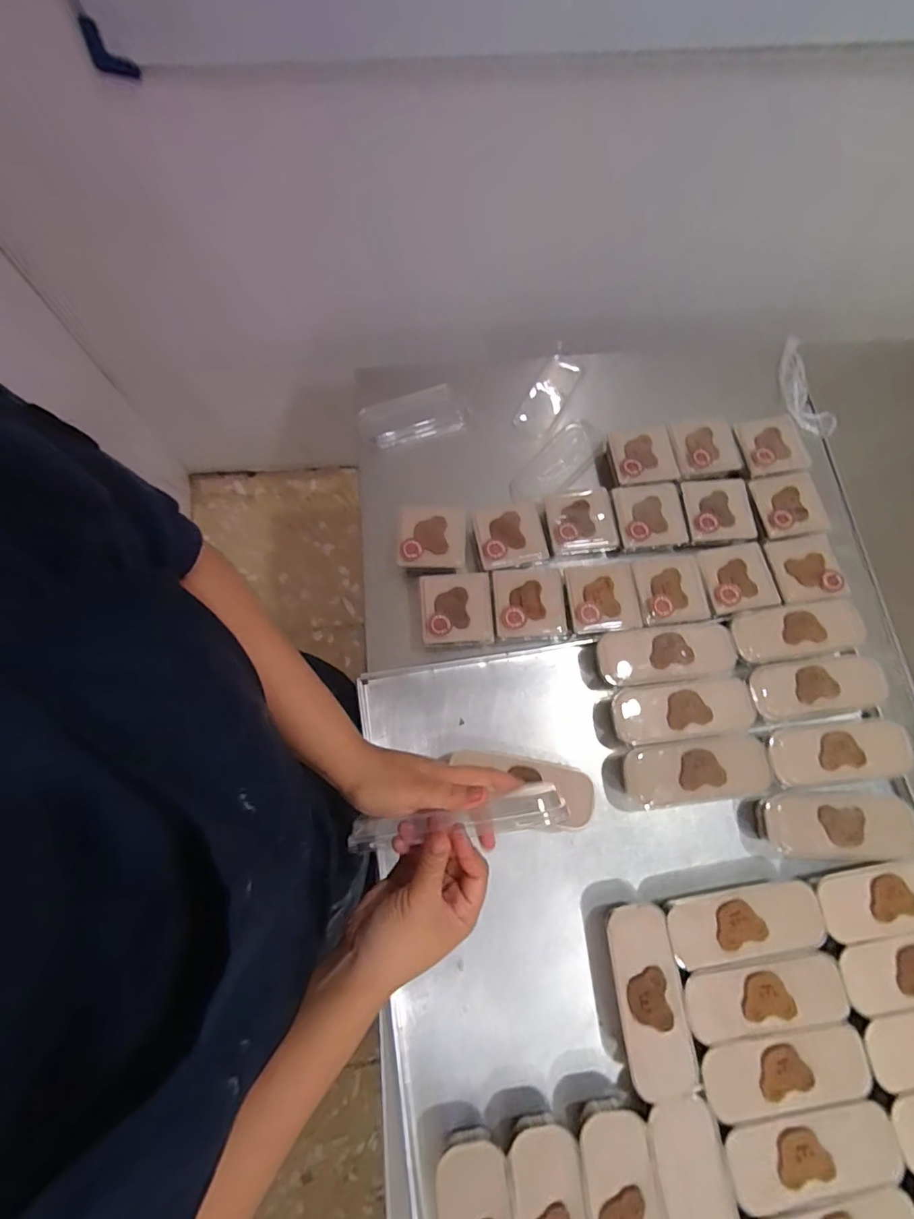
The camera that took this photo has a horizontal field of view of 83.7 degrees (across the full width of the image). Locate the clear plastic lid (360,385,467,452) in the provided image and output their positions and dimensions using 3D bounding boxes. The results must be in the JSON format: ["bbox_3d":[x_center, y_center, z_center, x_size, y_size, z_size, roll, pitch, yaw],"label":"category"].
[{"bbox_3d":[-0.066,-0.274,0.730,0.144,0.021,0.074,-19,74,-7],"label":"clear plastic lid"}]

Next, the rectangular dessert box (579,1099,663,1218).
[{"bbox_3d":[0.149,0.549,0.460,0.064,0.041,0.165,-8,73,-4],"label":"rectangular dessert box"}]

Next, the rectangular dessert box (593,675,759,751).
[{"bbox_3d":[0.254,0.121,0.601,0.172,0.044,0.063,-8,73,-4],"label":"rectangular dessert box"}]

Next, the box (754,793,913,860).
[{"bbox_3d":[0.413,0.235,0.555,0.150,0.025,0.063,-6,72,14],"label":"box"}]

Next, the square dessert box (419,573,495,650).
[{"bbox_3d":[0.000,0.002,0.628,0.084,0.036,0.088,-4,73,-3],"label":"square dessert box"}]

